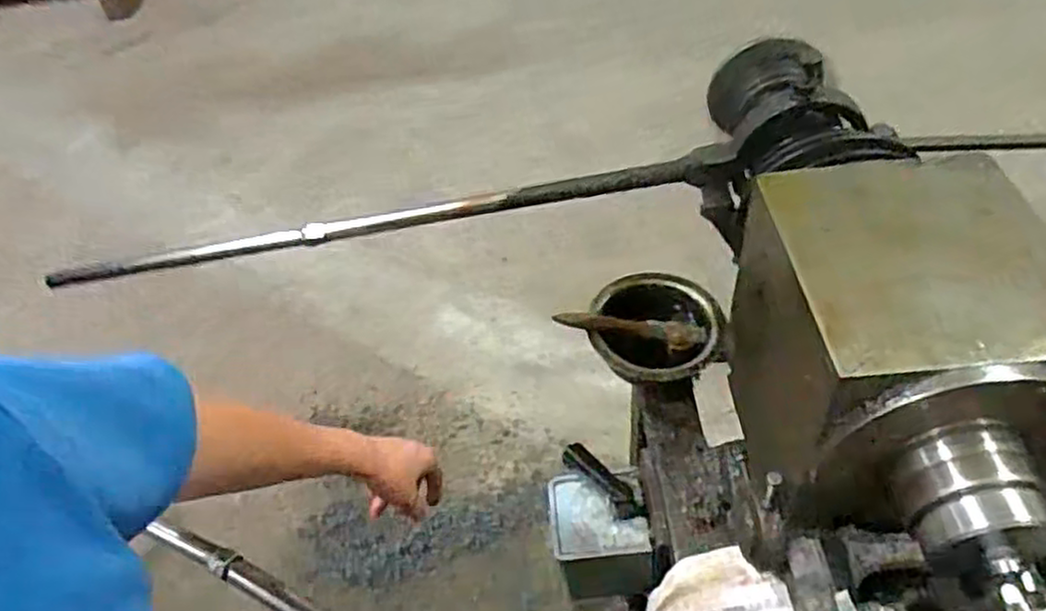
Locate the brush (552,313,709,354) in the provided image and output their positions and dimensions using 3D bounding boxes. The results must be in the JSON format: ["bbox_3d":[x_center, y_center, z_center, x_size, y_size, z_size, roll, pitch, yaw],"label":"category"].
[{"bbox_3d":[0.106,0.023,0.736,0.147,0.030,0.017,8,47,-3],"label":"brush"}]

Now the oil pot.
[{"bbox_3d":[0.135,0.028,0.744,0.130,0.053,0.135,3,47,9],"label":"oil pot"}]

